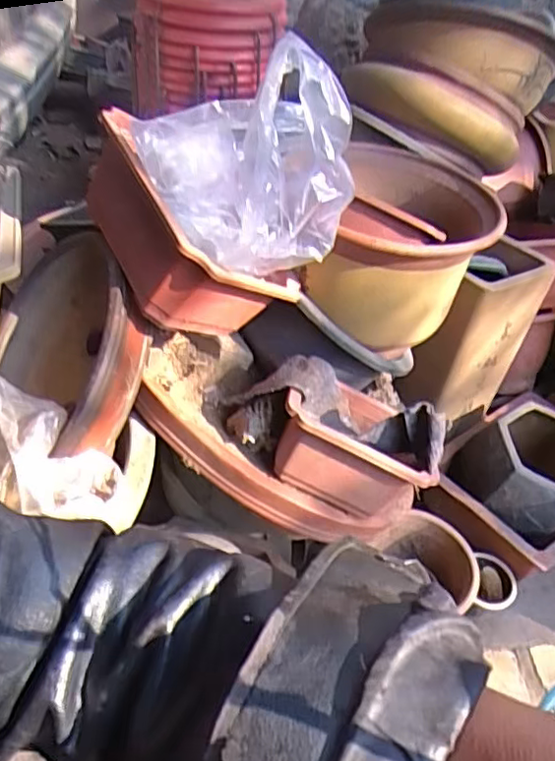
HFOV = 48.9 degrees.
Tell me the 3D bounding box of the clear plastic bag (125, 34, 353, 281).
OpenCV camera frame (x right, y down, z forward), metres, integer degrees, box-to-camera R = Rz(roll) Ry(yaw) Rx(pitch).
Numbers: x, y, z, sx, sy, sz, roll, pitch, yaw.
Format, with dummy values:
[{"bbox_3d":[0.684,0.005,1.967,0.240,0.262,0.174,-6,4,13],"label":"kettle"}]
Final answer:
[{"bbox_3d":[-0.031,-0.214,0.595,0.144,0.175,0.220,-17,46,-24],"label":"clear plastic bag"}]

